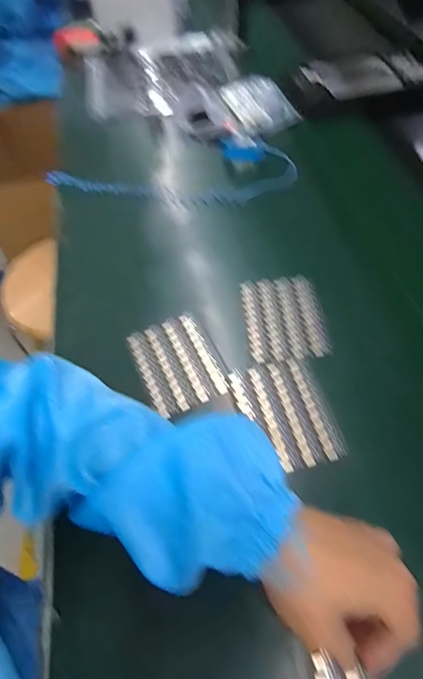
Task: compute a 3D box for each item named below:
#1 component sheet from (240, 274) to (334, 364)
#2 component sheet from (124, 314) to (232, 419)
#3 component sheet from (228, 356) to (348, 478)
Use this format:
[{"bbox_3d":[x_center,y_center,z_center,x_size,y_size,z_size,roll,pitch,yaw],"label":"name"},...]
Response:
[{"bbox_3d":[0.078,-0.025,0.411,0.082,0.007,0.101,-5,57,-1],"label":"component sheet"},{"bbox_3d":[-0.035,0.024,0.389,0.073,0.007,0.099,-21,58,-11],"label":"component sheet"},{"bbox_3d":[0.068,0.067,0.353,0.076,0.005,0.101,-15,57,-7],"label":"component sheet"}]

